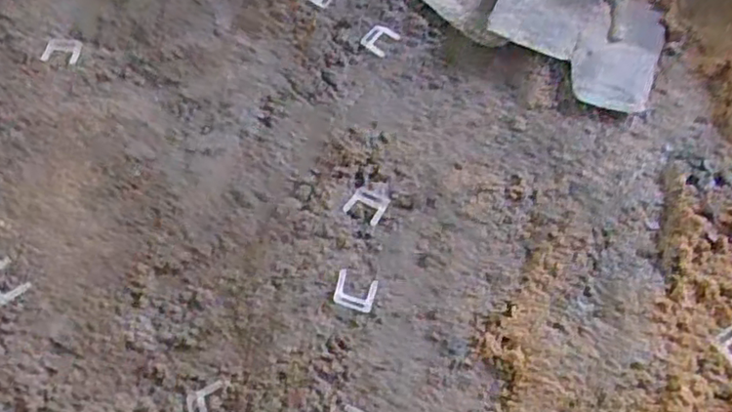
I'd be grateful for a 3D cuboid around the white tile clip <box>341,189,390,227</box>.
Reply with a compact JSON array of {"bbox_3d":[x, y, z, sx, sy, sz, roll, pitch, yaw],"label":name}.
[{"bbox_3d":[0.000,-0.001,0.555,0.032,0.004,0.028,24,64,13],"label":"white tile clip"}]

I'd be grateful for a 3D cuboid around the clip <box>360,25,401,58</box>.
[{"bbox_3d":[0.014,-0.165,0.649,0.028,0.004,0.035,32,66,17],"label":"clip"}]

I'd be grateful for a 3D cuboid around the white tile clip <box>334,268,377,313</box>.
[{"bbox_3d":[-0.009,0.066,0.517,0.031,0.007,0.029,12,62,7],"label":"white tile clip"}]

